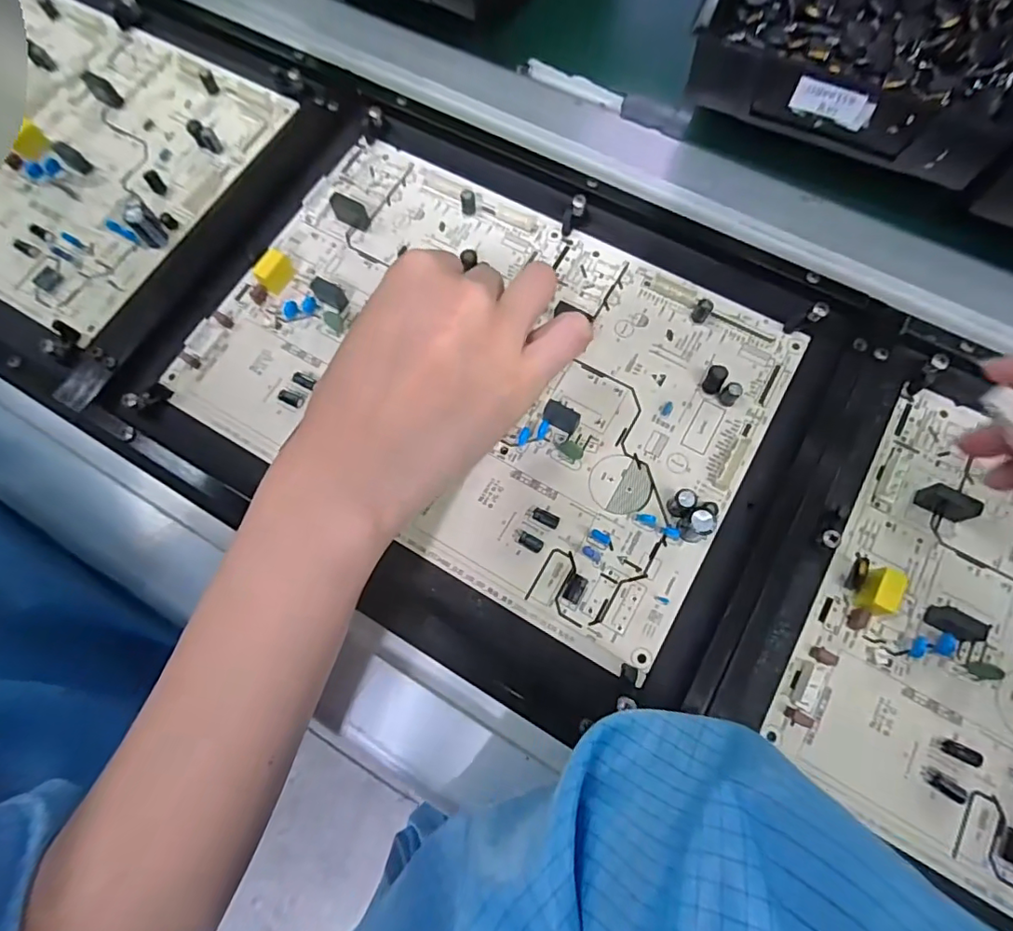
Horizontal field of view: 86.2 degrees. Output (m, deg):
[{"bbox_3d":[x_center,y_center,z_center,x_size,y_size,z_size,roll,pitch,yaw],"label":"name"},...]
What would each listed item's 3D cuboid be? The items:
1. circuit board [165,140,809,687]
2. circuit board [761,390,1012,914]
[{"bbox_3d":[-0.012,-0.051,0.284,0.279,0.018,0.194,29,77,10],"label":"circuit board"},{"bbox_3d":[0.248,0.098,0.224,0.224,0.019,0.180,32,77,10],"label":"circuit board"}]

